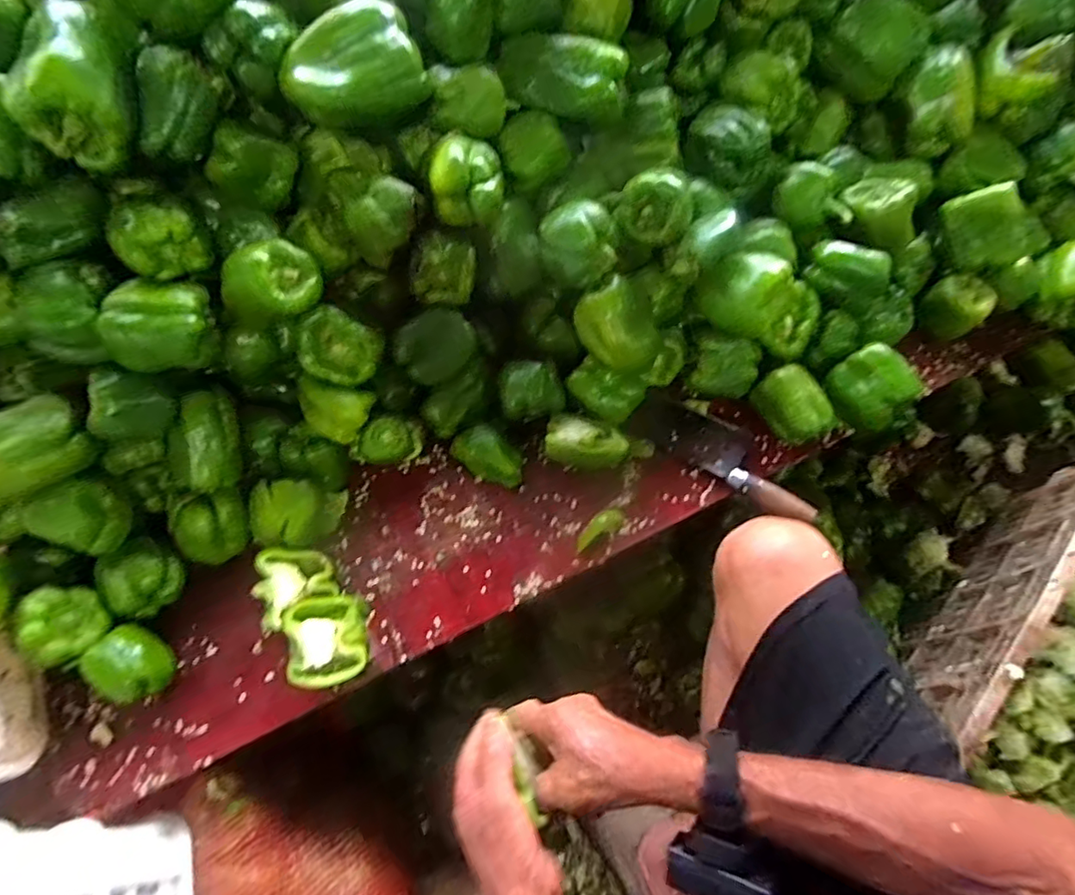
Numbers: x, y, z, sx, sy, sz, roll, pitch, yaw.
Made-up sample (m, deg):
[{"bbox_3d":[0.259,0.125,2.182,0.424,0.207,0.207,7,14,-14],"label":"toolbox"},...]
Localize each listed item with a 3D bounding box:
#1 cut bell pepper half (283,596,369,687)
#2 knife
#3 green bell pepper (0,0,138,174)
[{"bbox_3d":[-0.197,0.178,0.532,0.074,0.032,0.080,1,81,-9],"label":"cut bell pepper half"},{"bbox_3d":[0.204,0.004,0.619,0.207,0.018,0.073,33,69,16],"label":"knife"},{"bbox_3d":[-0.360,-0.282,0.445,0.080,0.075,0.093,-19,65,-7],"label":"green bell pepper"}]

